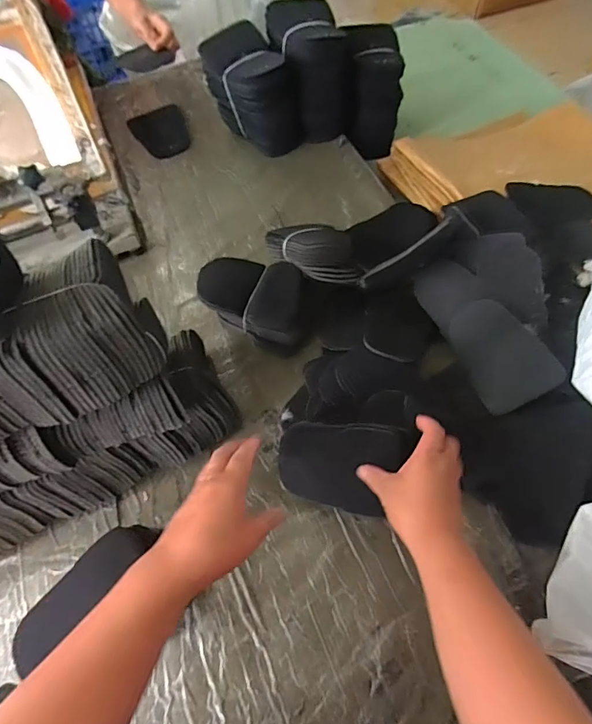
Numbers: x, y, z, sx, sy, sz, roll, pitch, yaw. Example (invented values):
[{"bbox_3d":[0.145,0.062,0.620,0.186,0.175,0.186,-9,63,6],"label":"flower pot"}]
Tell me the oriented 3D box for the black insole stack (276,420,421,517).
[{"bbox_3d":[0.053,0.117,0.508,0.144,0.012,0.095,3,88,17],"label":"black insole stack"}]

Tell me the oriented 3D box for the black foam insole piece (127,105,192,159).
[{"bbox_3d":[-0.258,-0.451,0.877,0.100,0.015,0.129,-32,64,-14],"label":"black foam insole piece"}]

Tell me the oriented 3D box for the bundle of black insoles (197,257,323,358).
[{"bbox_3d":[-0.046,-0.087,0.627,0.156,0.070,0.101,22,65,14],"label":"bundle of black insoles"}]

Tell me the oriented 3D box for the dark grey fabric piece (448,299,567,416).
[{"bbox_3d":[0.249,-0.014,0.557,0.089,0.008,0.140,-37,68,22],"label":"dark grey fabric piece"}]

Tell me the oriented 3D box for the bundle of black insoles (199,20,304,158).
[{"bbox_3d":[-0.072,-0.469,0.796,0.100,0.157,0.144,-37,66,-16],"label":"bundle of black insoles"}]

